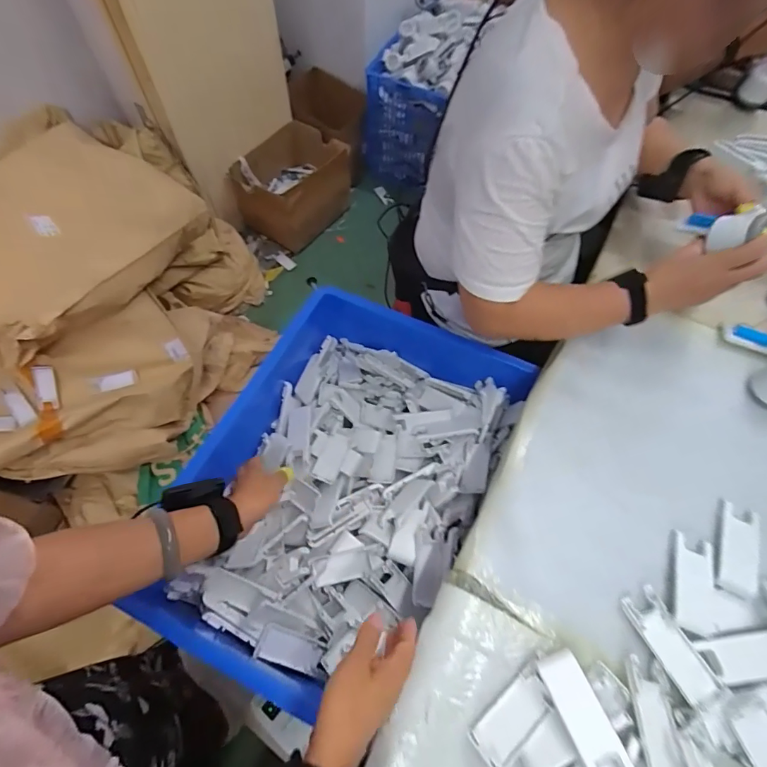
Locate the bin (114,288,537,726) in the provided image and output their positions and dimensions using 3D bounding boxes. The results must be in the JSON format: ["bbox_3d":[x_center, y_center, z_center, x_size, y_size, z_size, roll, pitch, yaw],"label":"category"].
[{"bbox_3d":[-0.064,0.129,0.648,0.380,0.121,0.530,26,66,12],"label":"bin"}]

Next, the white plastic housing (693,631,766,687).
[{"bbox_3d":[0.364,0.272,0.432,0.084,0.019,0.039,-8,64,-4],"label":"white plastic housing"}]

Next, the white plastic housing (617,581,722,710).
[{"bbox_3d":[0.291,0.264,0.440,0.042,0.011,0.101,-22,65,-11],"label":"white plastic housing"}]

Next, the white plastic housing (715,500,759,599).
[{"bbox_3d":[0.397,0.186,0.491,0.039,0.008,0.099,22,65,10],"label":"white plastic housing"}]

